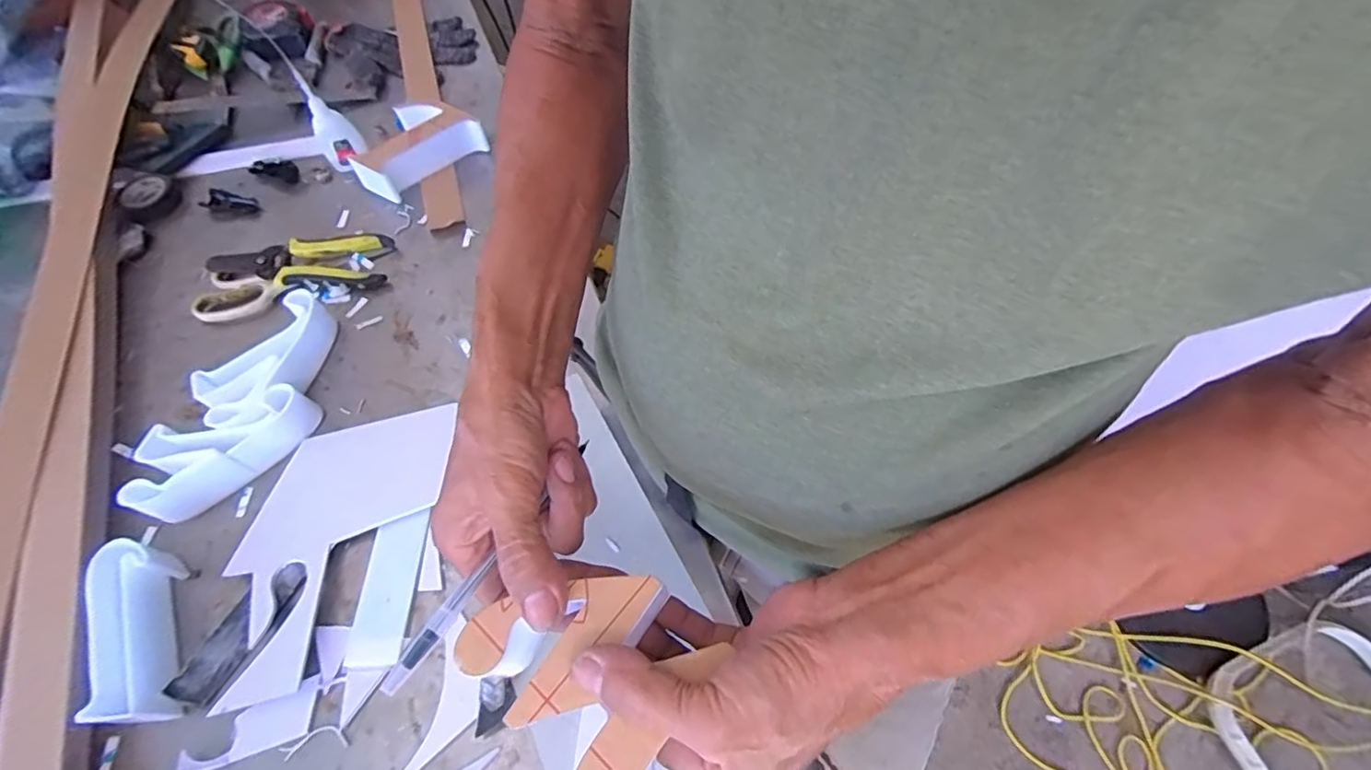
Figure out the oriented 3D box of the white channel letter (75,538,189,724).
[{"bbox_3d":[-0.385,0.170,0.410,0.041,0.038,0.131,-22,61,-9],"label":"white channel letter"}]

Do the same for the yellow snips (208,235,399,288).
[{"bbox_3d":[-0.385,-0.122,0.592,0.165,0.024,0.058,-5,60,1],"label":"yellow snips"}]

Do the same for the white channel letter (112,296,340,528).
[{"bbox_3d":[-0.371,0.017,0.499,0.101,0.041,0.201,32,67,19],"label":"white channel letter"}]

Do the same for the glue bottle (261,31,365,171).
[{"bbox_3d":[-0.393,-0.295,0.629,0.045,0.128,0.042,-35,64,-16],"label":"glue bottle"}]

